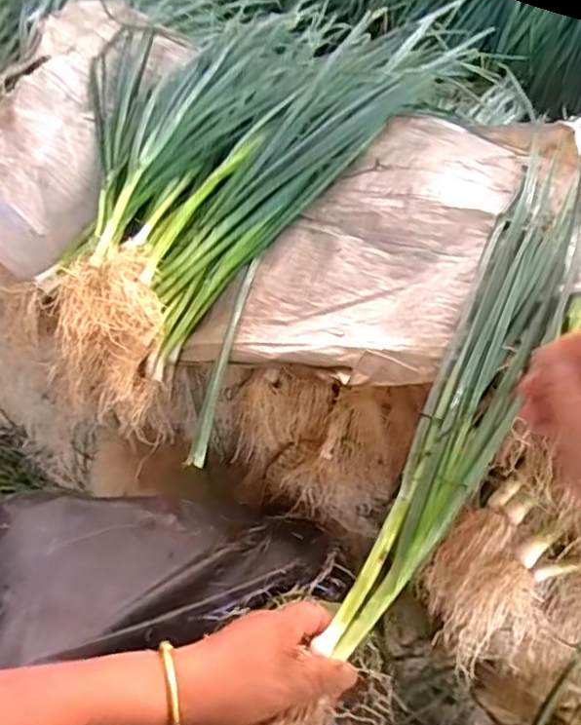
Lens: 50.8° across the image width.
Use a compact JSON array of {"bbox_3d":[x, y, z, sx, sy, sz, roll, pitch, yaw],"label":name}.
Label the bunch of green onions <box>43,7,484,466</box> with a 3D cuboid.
[{"bbox_3d":[-0.093,-0.258,0.826,0.417,0.148,0.710,24,59,17],"label":"bunch of green onions"}]

